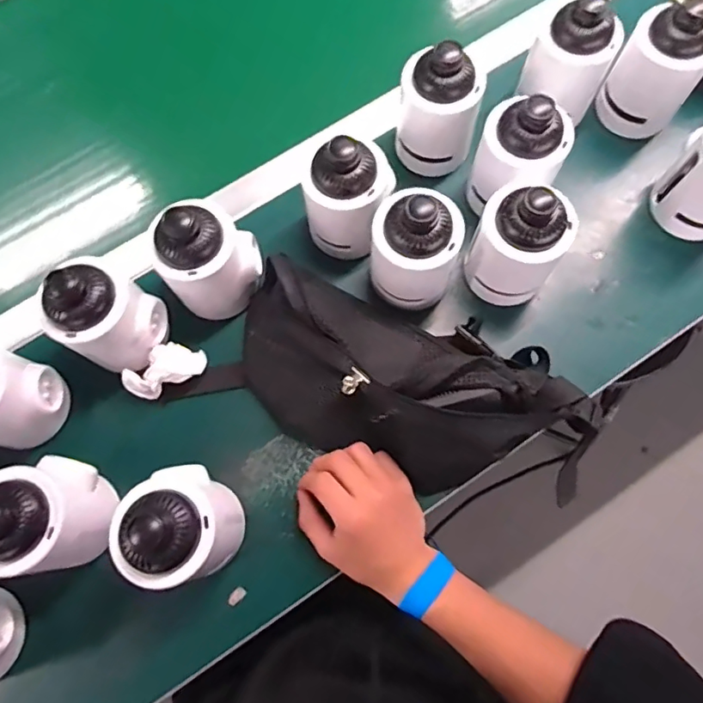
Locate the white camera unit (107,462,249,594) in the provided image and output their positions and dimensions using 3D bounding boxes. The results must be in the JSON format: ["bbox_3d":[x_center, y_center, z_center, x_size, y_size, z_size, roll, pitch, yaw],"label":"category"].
[{"bbox_3d":[-0.132,0.135,0.405,0.073,0.109,0.076,-1,73,2],"label":"white camera unit"}]

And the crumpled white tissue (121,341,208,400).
[{"bbox_3d":[-0.172,0.016,0.484,0.072,0.030,0.039,-25,74,-5],"label":"crumpled white tissue"}]

